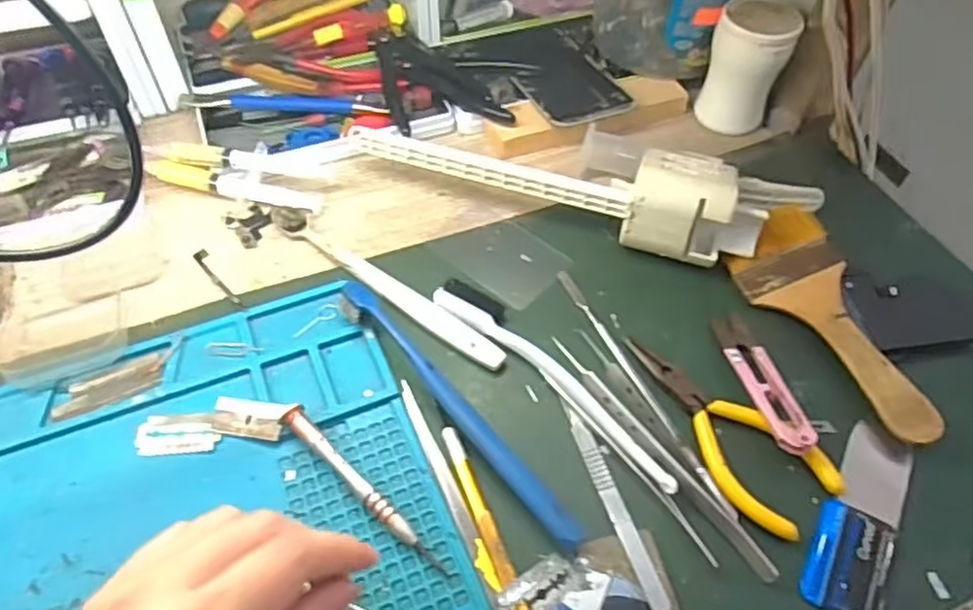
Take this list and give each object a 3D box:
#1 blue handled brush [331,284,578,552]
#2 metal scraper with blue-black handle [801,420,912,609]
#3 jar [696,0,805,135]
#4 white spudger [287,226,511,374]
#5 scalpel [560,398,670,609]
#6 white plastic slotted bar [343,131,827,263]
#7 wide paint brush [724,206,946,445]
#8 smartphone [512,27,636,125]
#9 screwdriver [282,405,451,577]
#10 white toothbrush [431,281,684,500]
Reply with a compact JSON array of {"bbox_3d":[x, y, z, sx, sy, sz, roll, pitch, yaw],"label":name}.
[{"bbox_3d":[-0.018,0.052,0.356,0.018,0.015,0.186,-35,61,-25],"label":"blue handled brush"},{"bbox_3d":[0.182,0.102,0.331,0.034,0.004,0.104,26,56,18],"label":"metal scraper with blue-black handle"},{"bbox_3d":[0.189,-0.176,0.494,0.052,0.078,0.046,20,55,13],"label":"jar"},{"bbox_3d":[-0.056,-0.007,0.413,0.160,0.008,0.016,32,58,21],"label":"white spudger"},{"bbox_3d":[0.062,0.094,0.335,0.010,0.006,0.110,-13,54,-11],"label":"scalpel"},{"bbox_3d":[0.061,-0.077,0.438,0.308,0.050,0.076,10,53,6],"label":"white plastic slotted bar"},{"bbox_3d":[0.198,0.009,0.394,0.062,0.016,0.158,-12,54,-11],"label":"wide paint brush"},{"bbox_3d":[0.058,-0.179,0.533,0.069,0.009,0.135,-14,47,-14],"label":"smartphone"},{"bbox_3d":[-0.060,0.089,0.331,0.111,0.014,0.010,37,60,24],"label":"screwdriver"},{"bbox_3d":[0.036,0.037,0.372,0.169,0.009,0.025,38,61,25],"label":"white toothbrush"}]

